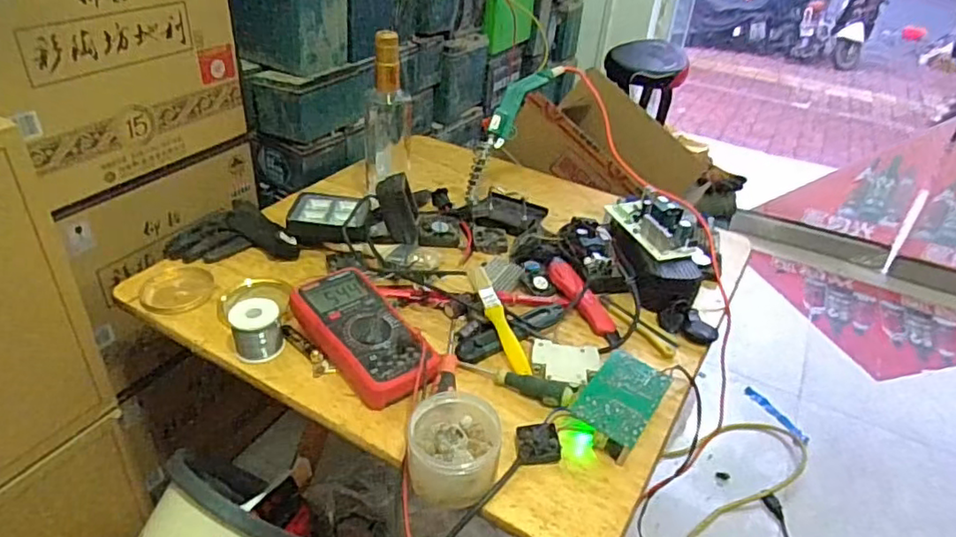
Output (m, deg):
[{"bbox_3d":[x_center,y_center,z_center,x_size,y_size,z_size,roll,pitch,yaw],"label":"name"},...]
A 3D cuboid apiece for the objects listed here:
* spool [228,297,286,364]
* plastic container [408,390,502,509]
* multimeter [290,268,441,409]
[{"bbox_3d":[-0.244,0.066,0.677,0.052,0.057,0.052,-13,39,-22],"label":"spool"},{"bbox_3d":[-0.023,0.159,0.562,0.085,0.060,0.102,0,36,-6],"label":"plastic container"},{"bbox_3d":[-0.121,0.077,0.678,0.093,0.049,0.199,-24,44,-33],"label":"multimeter"}]

